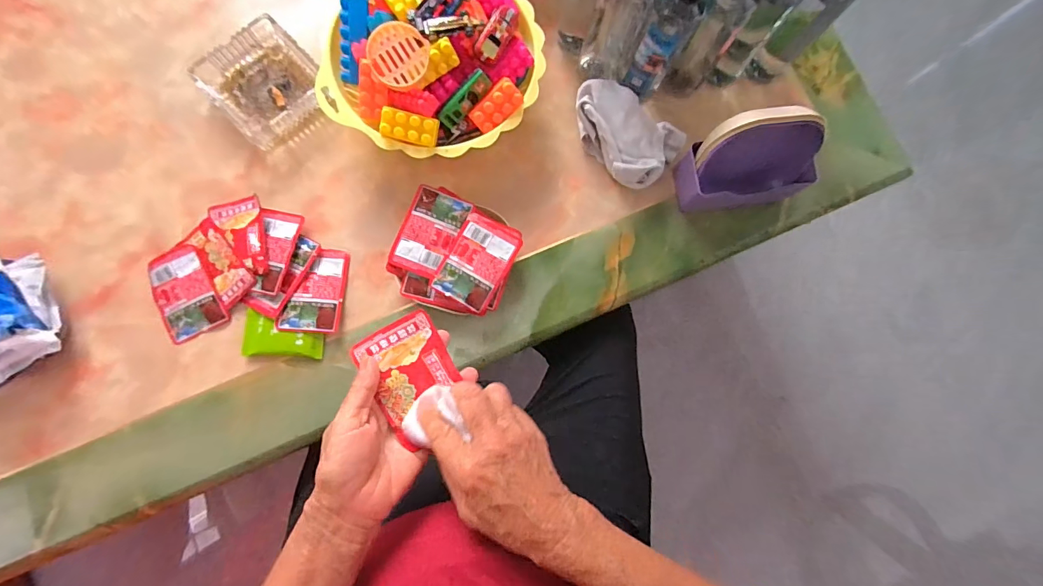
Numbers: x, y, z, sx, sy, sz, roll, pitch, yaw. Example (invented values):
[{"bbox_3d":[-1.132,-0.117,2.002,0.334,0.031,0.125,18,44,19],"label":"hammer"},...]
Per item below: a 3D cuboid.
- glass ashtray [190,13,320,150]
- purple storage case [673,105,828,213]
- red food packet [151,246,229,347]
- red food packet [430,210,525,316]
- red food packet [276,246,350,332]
[{"bbox_3d":[-0.307,-0.252,0.538,0.123,0.038,0.122,44,82,4],"label":"glass ashtray"},{"bbox_3d":[0.259,-0.149,0.496,0.135,0.112,0.074,-9,82,-4],"label":"purple storage case"},{"bbox_3d":[-0.382,0.000,0.509,0.063,0.015,0.099,-26,84,-6],"label":"red food packet"},{"bbox_3d":[-0.049,-0.035,0.504,0.069,0.011,0.101,26,81,1],"label":"red food packet"},{"bbox_3d":[-0.239,-0.004,0.515,0.065,0.010,0.097,5,81,-2],"label":"red food packet"}]

